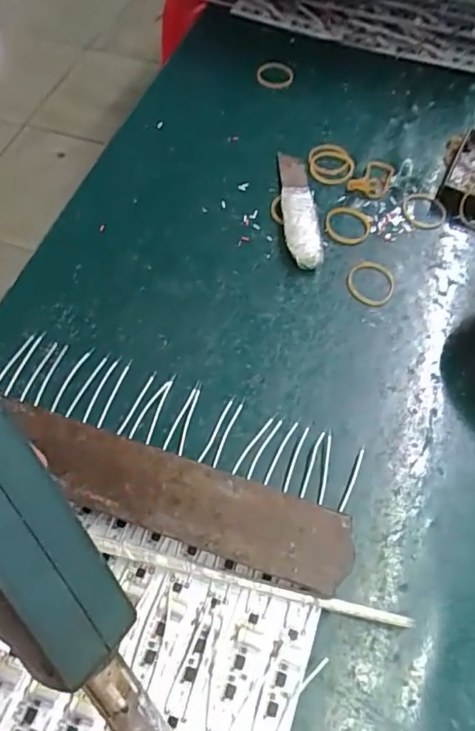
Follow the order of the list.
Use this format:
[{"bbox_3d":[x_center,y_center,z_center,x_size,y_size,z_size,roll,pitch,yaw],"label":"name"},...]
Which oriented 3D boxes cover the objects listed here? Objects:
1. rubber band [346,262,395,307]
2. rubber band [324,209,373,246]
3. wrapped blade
[{"bbox_3d":[0.079,-0.050,0.315,0.028,0.004,0.030,1,61,-1],"label":"rubber band"},{"bbox_3d":[0.069,-0.089,0.335,0.027,0.005,0.029,1,61,-1],"label":"rubber band"},{"bbox_3d":[0.038,-0.100,0.339,0.021,0.012,0.094,-4,61,-4],"label":"wrapped blade"}]

